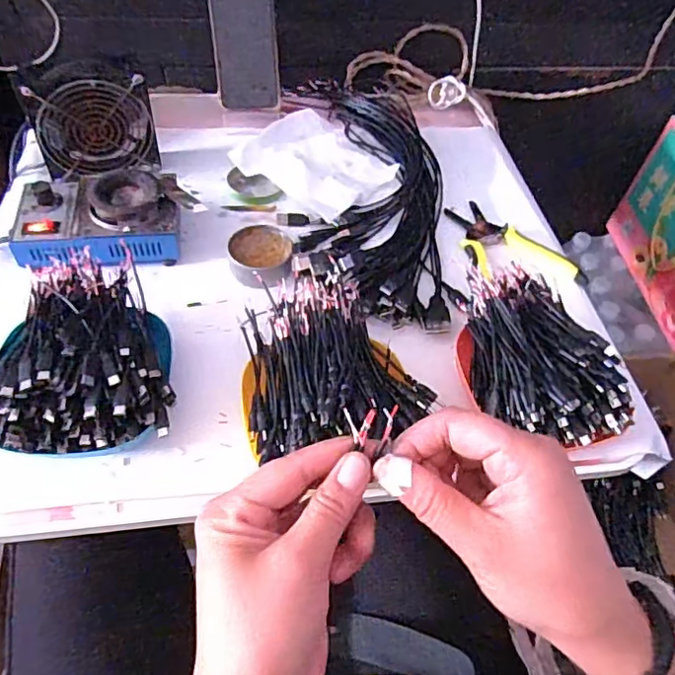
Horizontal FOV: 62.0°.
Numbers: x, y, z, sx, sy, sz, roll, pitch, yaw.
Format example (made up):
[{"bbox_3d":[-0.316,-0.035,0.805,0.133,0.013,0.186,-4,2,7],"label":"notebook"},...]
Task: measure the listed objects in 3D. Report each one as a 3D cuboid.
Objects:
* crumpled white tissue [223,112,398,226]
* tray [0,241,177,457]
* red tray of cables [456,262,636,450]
[{"bbox_3d":[-0.018,-0.209,0.663,0.153,0.030,0.154,-36,64,-27],"label":"crumpled white tissue"},{"bbox_3d":[-0.199,-0.001,0.456,0.122,0.072,0.185,-4,54,-9],"label":"tray"},{"bbox_3d":[0.169,0.009,0.478,0.123,0.050,0.170,-10,55,-13],"label":"red tray of cables"}]

